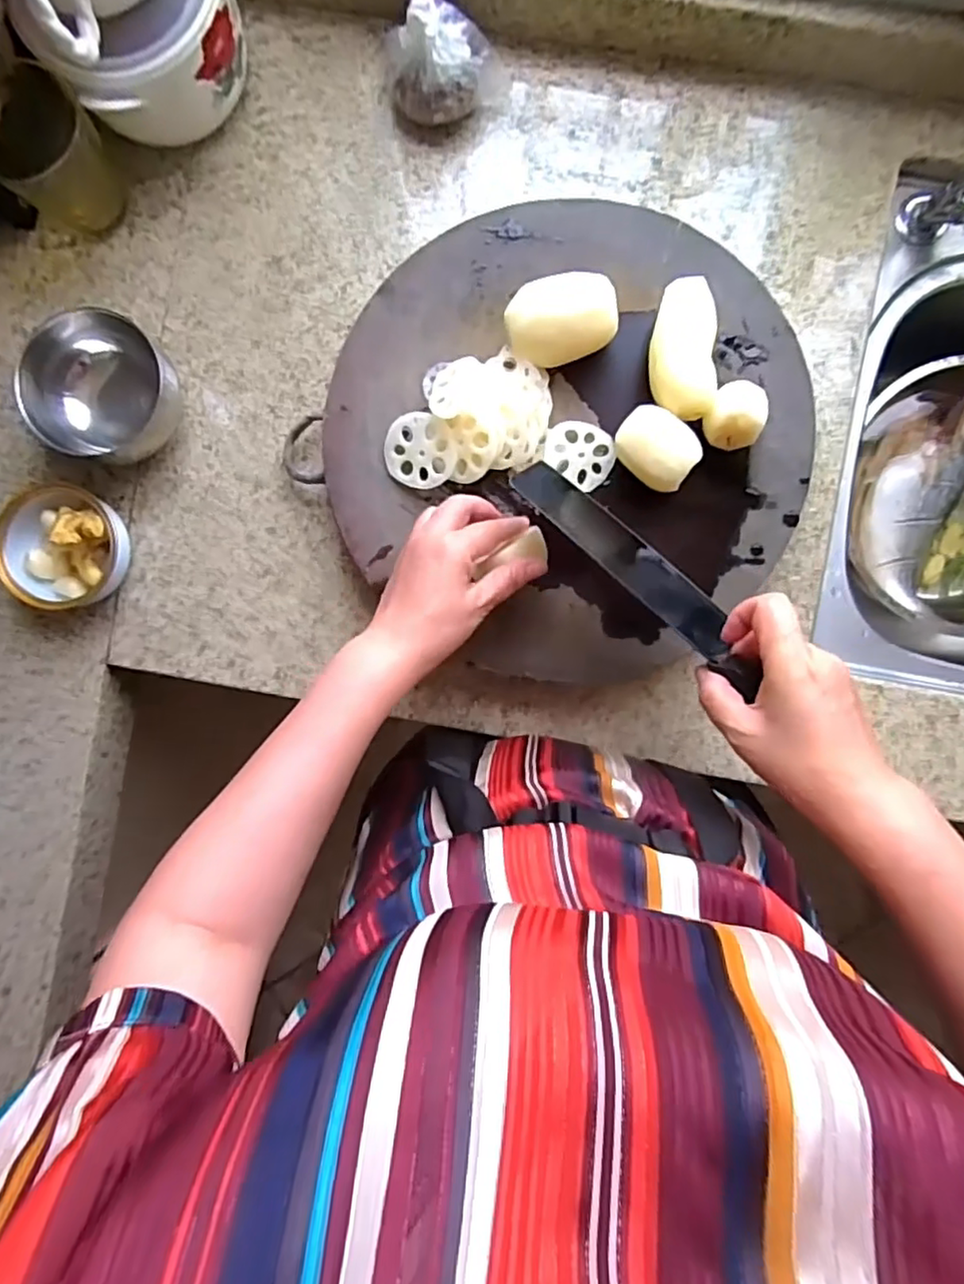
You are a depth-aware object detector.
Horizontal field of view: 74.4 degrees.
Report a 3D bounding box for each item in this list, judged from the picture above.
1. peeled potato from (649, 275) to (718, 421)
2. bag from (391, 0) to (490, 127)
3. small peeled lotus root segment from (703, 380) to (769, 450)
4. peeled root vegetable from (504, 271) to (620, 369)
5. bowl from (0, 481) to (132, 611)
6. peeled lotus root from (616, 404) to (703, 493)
[{"bbox_3d":[0.145,-0.209,0.464,0.044,0.037,0.093,4,91,1],"label":"peeled potato"},{"bbox_3d":[-0.031,-0.457,0.500,0.066,0.069,0.073,24,91,2],"label":"bag"},{"bbox_3d":[0.183,-0.165,0.462,0.041,0.040,0.048,23,91,1],"label":"small peeled lotus root segment"},{"bbox_3d":[0.057,-0.231,0.463,0.077,0.049,0.055,-7,91,1],"label":"peeled root vegetable"},{"bbox_3d":[-0.343,-0.077,0.522,0.104,0.049,0.097,0,90,2],"label":"bowl"},{"bbox_3d":[0.126,-0.140,0.466,0.058,0.036,0.045,37,91,0],"label":"peeled lotus root"}]

